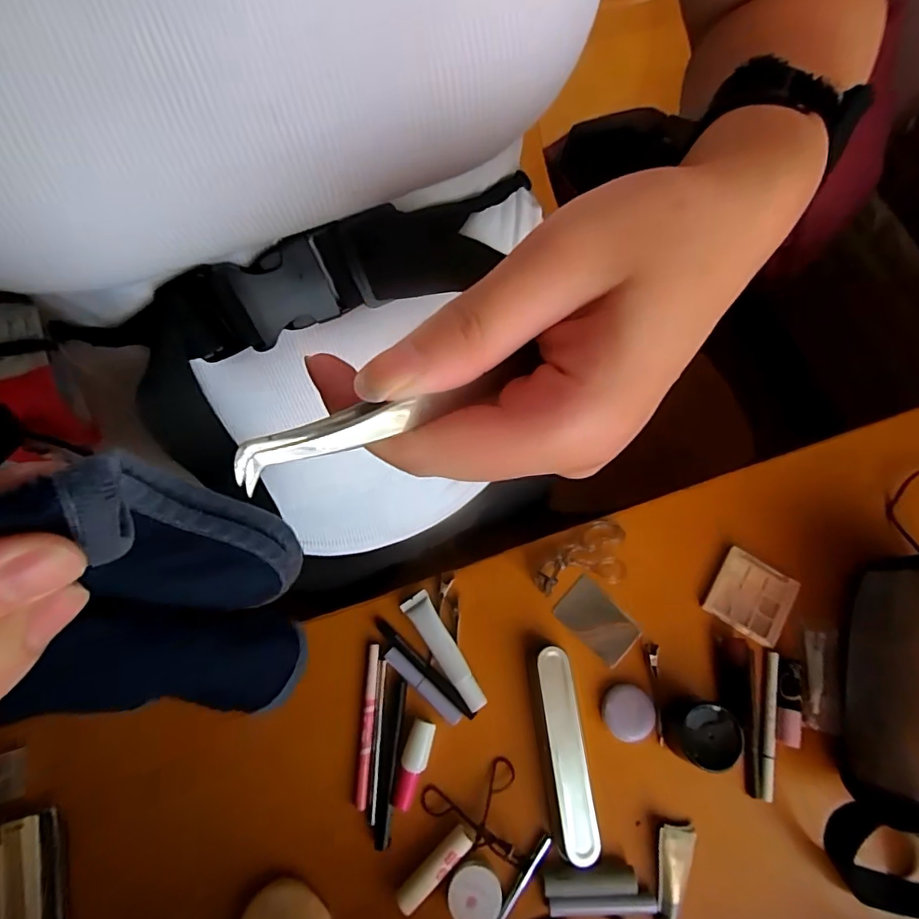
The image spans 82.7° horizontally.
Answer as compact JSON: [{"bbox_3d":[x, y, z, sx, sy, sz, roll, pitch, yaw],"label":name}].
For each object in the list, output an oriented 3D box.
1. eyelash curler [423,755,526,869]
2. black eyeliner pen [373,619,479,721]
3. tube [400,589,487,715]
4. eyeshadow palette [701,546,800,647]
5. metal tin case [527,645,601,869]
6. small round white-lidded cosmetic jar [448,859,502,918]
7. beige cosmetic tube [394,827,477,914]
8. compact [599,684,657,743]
[{"bbox_3d":[0.009,0.305,0.445,0.081,0.022,0.079,-5,70,-1],"label":"eyelash curler"},{"bbox_3d":[-0.033,0.193,0.485,0.123,0.006,0.011,40,76,14],"label":"black eyeliner pen"},{"bbox_3d":[-0.015,0.178,0.487,0.025,0.014,0.114,-31,73,-10],"label":"tube"},{"bbox_3d":[0.284,0.134,0.510,0.073,0.015,0.072,33,74,12],"label":"eyeshadow palette"},{"bbox_3d":[0.090,0.254,0.458,0.040,0.022,0.165,-7,70,-2],"label":"metal tin case"},{"bbox_3d":[0.012,0.354,0.425,0.041,0.012,0.043,-7,70,-2],"label":"small round white-lidded cosmetic jar"},{"bbox_3d":[-0.020,0.336,0.432,0.075,0.016,0.018,-42,75,-13],"label":"beige cosmetic tube"},{"bbox_3d":[0.153,0.229,0.473,0.043,0.020,0.045,0,70,1],"label":"compact"}]

